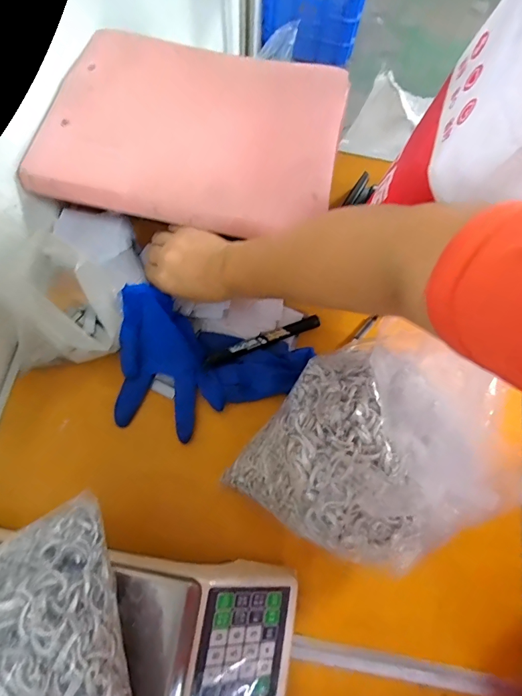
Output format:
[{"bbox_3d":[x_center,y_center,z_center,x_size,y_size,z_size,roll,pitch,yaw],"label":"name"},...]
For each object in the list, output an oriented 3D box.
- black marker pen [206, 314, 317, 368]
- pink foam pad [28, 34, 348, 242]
[{"bbox_3d":[0.004,-0.009,0.459,0.144,0.014,0.016,-23,75,-8],"label":"black marker pen"},{"bbox_3d":[-0.069,-0.245,0.433,0.307,0.025,0.234,12,73,2],"label":"pink foam pad"}]

